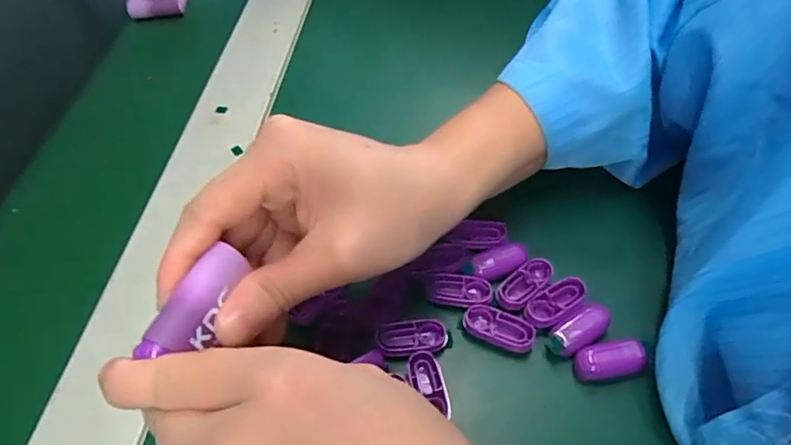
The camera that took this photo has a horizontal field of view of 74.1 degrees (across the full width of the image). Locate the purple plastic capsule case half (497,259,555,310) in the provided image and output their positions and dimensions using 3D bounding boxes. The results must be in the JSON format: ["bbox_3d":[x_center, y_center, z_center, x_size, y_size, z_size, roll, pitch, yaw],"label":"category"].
[{"bbox_3d":[0.065,0.031,0.264,0.034,0.006,0.016,-35,59,-20],"label":"purple plastic capsule case half"}]

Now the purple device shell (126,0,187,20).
[{"bbox_3d":[-0.200,-0.186,0.436,0.046,0.019,0.023,-7,54,-1],"label":"purple device shell"}]

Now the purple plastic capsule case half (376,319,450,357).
[{"bbox_3d":[0.008,0.054,0.250,0.032,0.005,0.015,-8,54,-1],"label":"purple plastic capsule case half"}]

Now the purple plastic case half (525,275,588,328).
[{"bbox_3d":[0.079,0.040,0.259,0.035,0.007,0.016,-30,58,-17],"label":"purple plastic case half"}]

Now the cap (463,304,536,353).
[{"bbox_3d":[0.050,0.050,0.253,0.033,0.006,0.016,16,57,15],"label":"cap"}]

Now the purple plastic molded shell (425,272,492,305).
[{"bbox_3d":[0.032,0.034,0.265,0.032,0.006,0.015,7,55,10],"label":"purple plastic molded shell"}]

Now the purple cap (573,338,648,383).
[{"bbox_3d":[0.099,0.064,0.243,0.031,0.010,0.015,-8,54,-2],"label":"purple cap"}]

